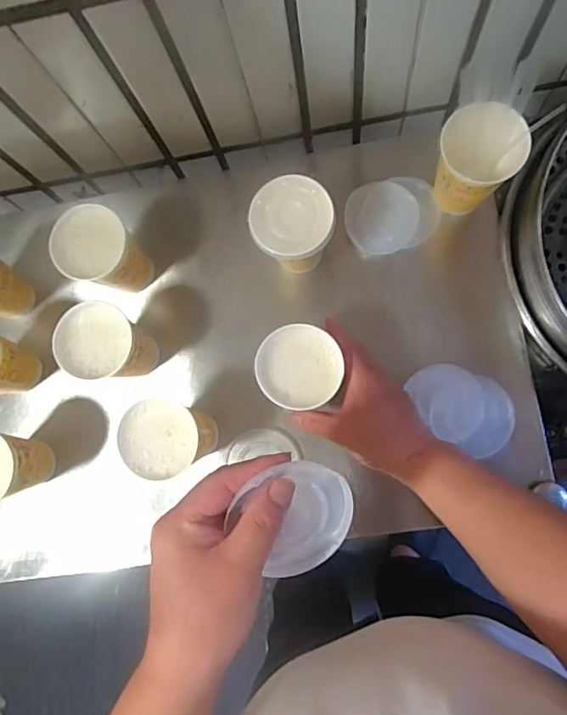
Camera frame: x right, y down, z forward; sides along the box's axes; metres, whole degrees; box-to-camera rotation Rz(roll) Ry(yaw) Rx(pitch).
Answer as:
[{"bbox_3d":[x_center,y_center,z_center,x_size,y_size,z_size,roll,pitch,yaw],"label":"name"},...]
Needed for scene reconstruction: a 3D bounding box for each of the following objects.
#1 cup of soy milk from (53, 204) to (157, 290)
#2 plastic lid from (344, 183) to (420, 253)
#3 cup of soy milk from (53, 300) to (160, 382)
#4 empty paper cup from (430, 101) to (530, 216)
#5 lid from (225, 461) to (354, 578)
[{"bbox_3d":[-0.187,-0.107,0.558,0.074,0.112,0.072,-1,82,6],"label":"cup of soy milk"},{"bbox_3d":[0.107,-0.152,0.563,0.075,0.007,0.076,0,89,7],"label":"plastic lid"},{"bbox_3d":[-0.174,-0.009,0.537,0.072,0.106,0.070,-1,82,6],"label":"cup of soy milk"},{"bbox_3d":[0.185,-0.186,0.503,0.075,0.097,0.070,-1,82,6],"label":"empty paper cup"},{"bbox_3d":[0.010,0.100,0.324,0.068,0.006,0.081,-31,114,-6],"label":"lid"}]

